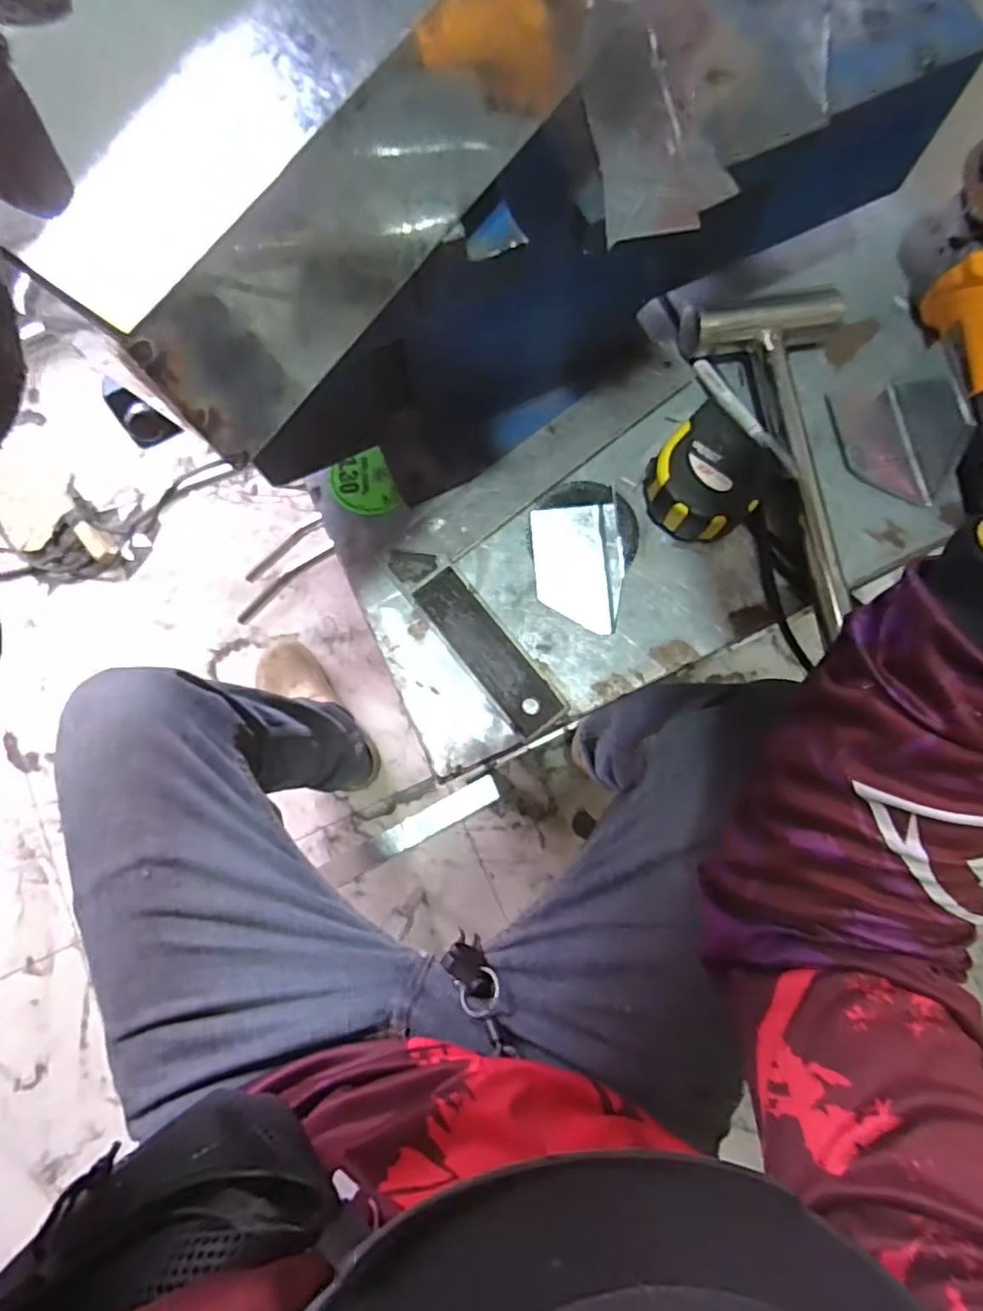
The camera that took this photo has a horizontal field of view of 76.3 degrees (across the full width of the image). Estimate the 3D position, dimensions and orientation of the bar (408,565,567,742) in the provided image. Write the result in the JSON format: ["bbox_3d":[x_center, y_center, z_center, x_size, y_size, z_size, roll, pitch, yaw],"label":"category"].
[{"bbox_3d":[-0.002,-0.002,0.476,0.041,0.012,0.139,-38,81,-6],"label":"bar"}]

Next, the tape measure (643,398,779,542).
[{"bbox_3d":[0.162,-0.132,0.475,0.079,0.043,0.080,40,82,7],"label":"tape measure"}]

